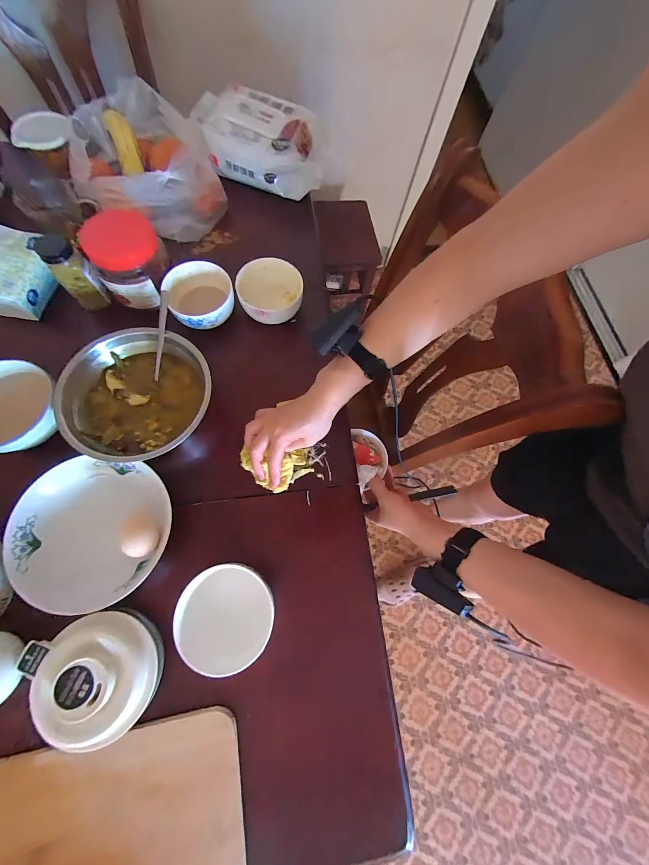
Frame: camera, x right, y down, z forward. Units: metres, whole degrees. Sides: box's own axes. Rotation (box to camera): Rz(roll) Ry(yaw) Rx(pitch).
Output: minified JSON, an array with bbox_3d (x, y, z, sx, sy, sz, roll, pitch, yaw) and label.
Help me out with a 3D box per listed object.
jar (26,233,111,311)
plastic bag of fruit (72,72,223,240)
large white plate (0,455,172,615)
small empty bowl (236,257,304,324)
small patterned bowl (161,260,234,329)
[{"bbox_3d":[-0.374,-0.236,0.452,0.042,0.108,0.050,44,74,9],"label":"jar"},{"bbox_3d":[-0.321,-0.488,0.545,0.262,0.126,0.235,17,71,0],"label":"plastic bag of fruit"},{"bbox_3d":[-0.293,0.126,0.383,0.186,0.042,0.177,6,72,-3],"label":"large white plate"},{"bbox_3d":[-0.088,-0.232,0.497,0.101,0.047,0.105,2,72,-5],"label":"small empty bowl"},{"bbox_3d":[-0.198,-0.214,0.490,0.095,0.070,0.100,2,72,-5],"label":"small patterned bowl"}]

